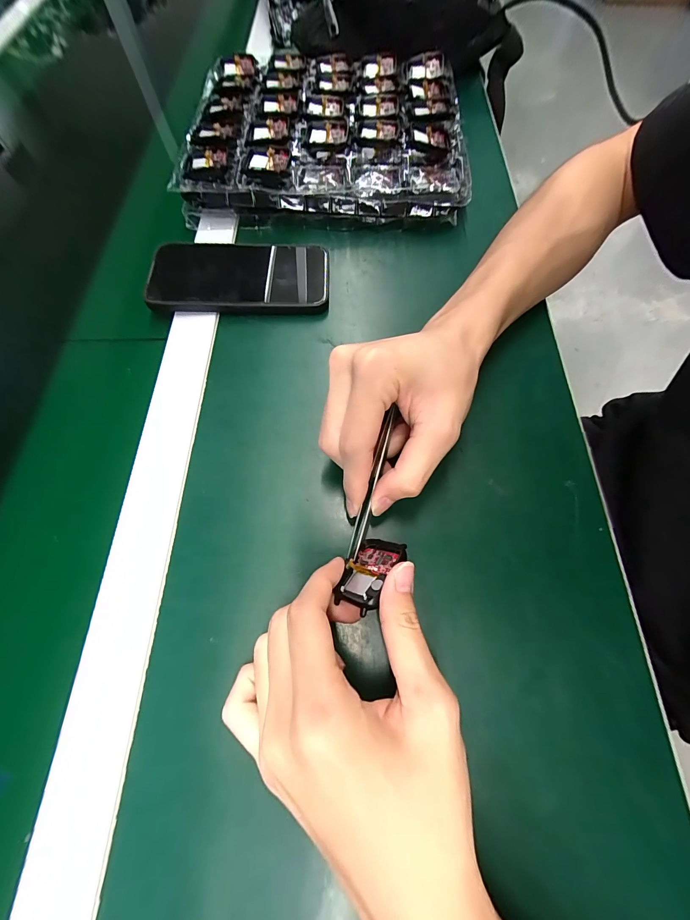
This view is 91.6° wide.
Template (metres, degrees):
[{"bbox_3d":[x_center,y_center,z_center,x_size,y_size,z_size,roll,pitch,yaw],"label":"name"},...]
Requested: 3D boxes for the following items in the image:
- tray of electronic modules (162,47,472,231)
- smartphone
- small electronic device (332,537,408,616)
[{"bbox_3d":[-0.019,-0.361,0.375,0.288,0.051,0.250,3,68,2],"label":"tray of electronic modules"},{"bbox_3d":[-0.097,-0.170,0.311,0.160,0.016,0.081,-1,66,-3],"label":"smartphone"},{"bbox_3d":[0.015,0.066,0.203,0.046,0.035,0.006,-48,117,-33],"label":"small electronic device"}]

